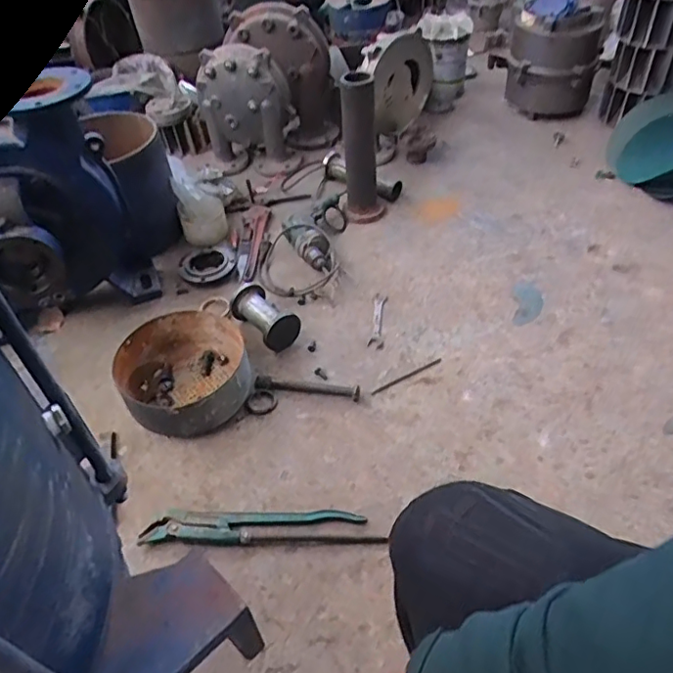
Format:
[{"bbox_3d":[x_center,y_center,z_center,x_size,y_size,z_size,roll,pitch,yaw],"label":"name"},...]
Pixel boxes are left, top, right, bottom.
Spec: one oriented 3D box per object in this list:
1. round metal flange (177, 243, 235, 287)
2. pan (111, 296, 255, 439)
[{"bbox_3d":[-0.329,-0.185,1.440,0.149,0.033,0.149,-2,46,2],"label":"round metal flange"},{"bbox_3d":[-0.303,0.076,1.141,0.247,0.102,0.280,-19,47,-14],"label":"pan"}]

